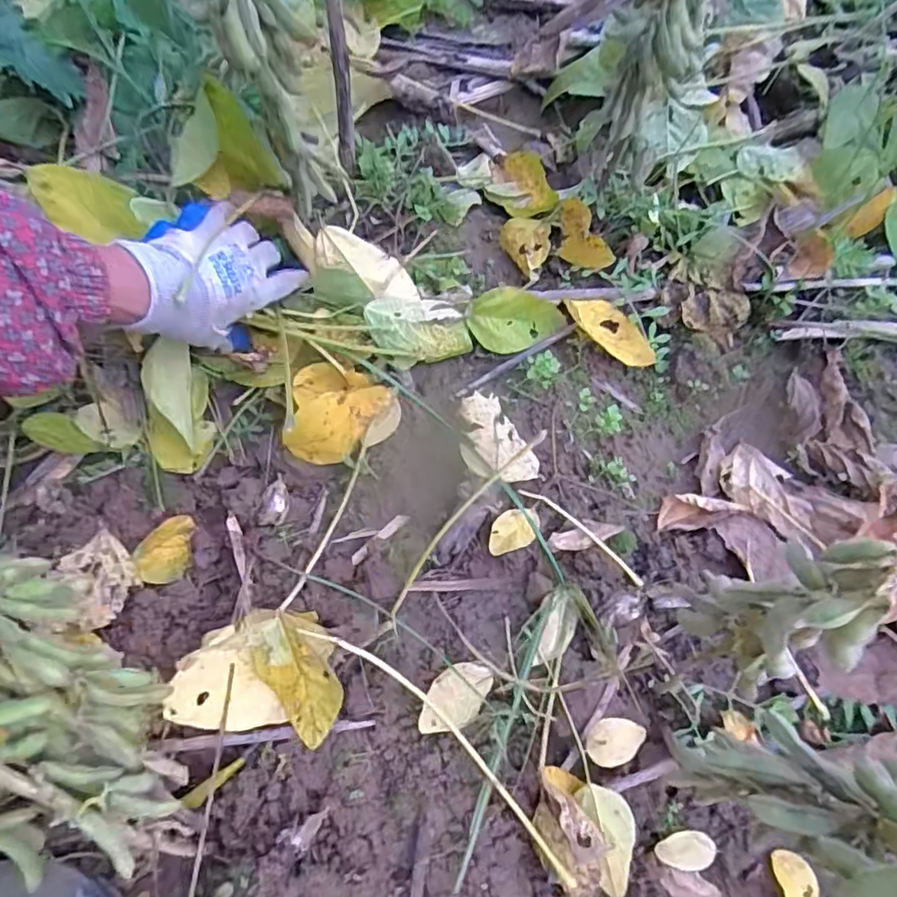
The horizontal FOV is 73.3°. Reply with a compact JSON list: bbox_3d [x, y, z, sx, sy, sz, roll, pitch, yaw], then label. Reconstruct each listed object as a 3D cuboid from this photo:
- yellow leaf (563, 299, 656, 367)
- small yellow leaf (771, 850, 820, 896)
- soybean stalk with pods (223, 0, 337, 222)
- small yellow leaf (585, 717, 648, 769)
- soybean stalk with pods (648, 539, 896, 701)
[{"bbox_3d":[0.148,-0.106,0.540,0.046,0.022,0.102,-25,52,-10],"label":"yellow leaf"},{"bbox_3d":[0.246,0.308,0.422,0.029,0.012,0.043,-13,65,0],"label":"small yellow leaf"},{"bbox_3d":[-0.109,-0.237,0.426,0.052,0.164,0.051,-18,65,-2],"label":"soybean stalk with pods"},{"bbox_3d":[0.123,0.213,0.441,0.046,0.008,0.030,-21,68,-9],"label":"small yellow leaf"},{"bbox_3d":[0.135,0.069,0.247,0.041,0.117,0.051,-8,65,2],"label":"soybean stalk with pods"}]

